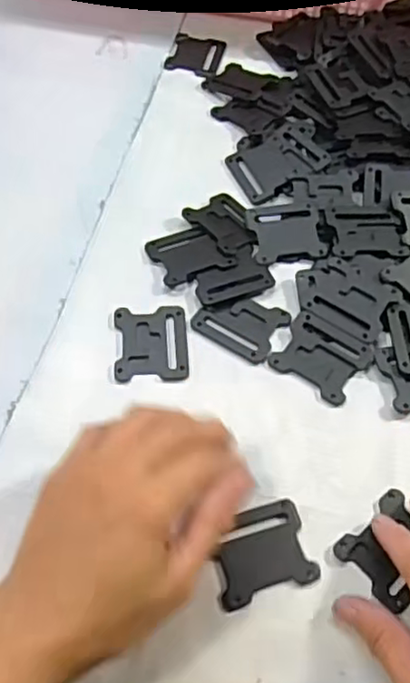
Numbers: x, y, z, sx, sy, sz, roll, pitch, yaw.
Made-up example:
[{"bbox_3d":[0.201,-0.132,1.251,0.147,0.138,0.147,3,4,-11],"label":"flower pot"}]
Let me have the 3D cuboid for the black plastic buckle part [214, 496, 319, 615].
[{"bbox_3d":[0.028,0.107,0.330,0.051,0.006,0.043,-14,59,-12],"label":"black plastic buckle part"}]

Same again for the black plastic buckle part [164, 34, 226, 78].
[{"bbox_3d":[-0.008,-0.242,0.546,0.043,0.004,0.052,12,57,4],"label":"black plastic buckle part"}]

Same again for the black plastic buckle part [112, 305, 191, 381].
[{"bbox_3d":[-0.033,0.000,0.393,0.044,0.004,0.051,-2,57,-4],"label":"black plastic buckle part"}]

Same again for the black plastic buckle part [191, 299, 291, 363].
[{"bbox_3d":[0.023,-0.012,0.401,0.050,0.004,0.042,29,60,15],"label":"black plastic buckle part"}]

